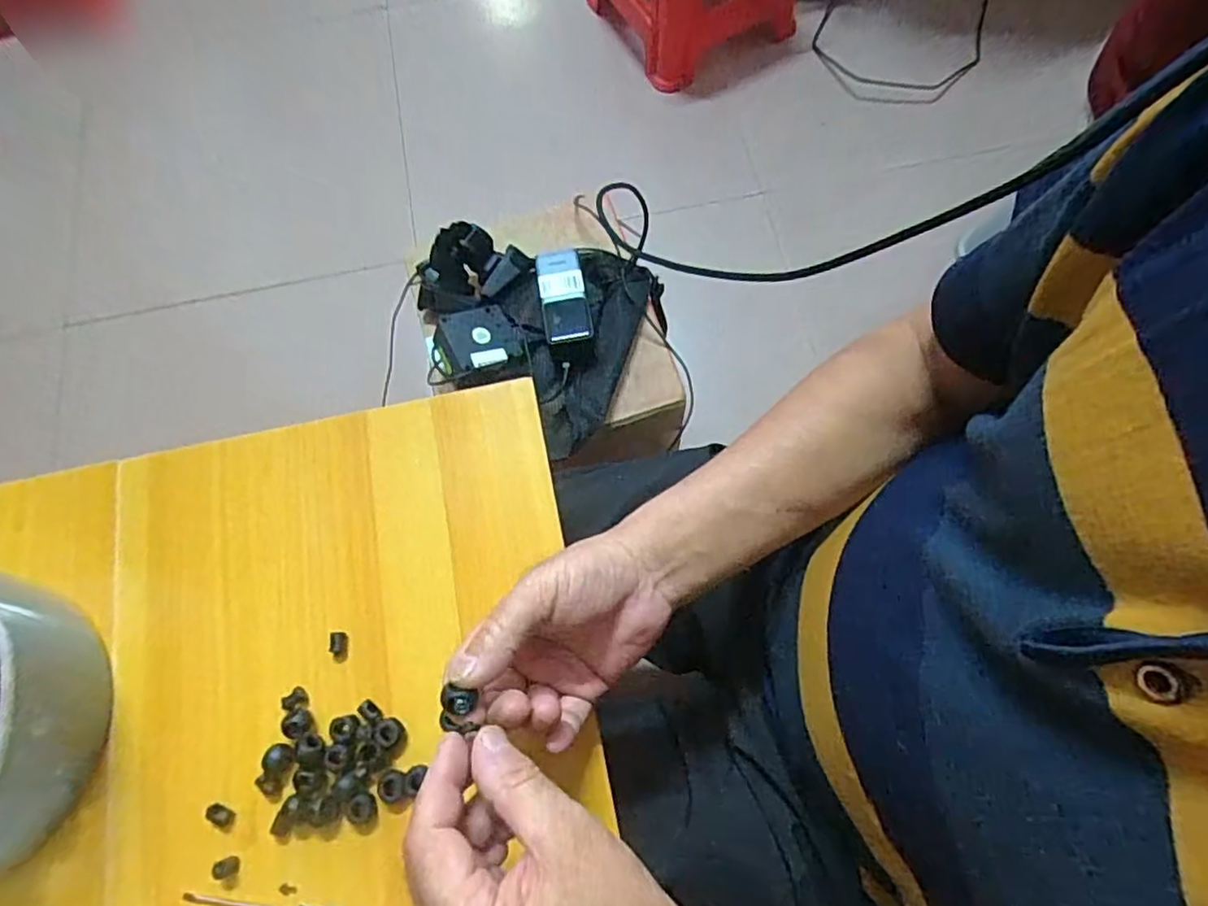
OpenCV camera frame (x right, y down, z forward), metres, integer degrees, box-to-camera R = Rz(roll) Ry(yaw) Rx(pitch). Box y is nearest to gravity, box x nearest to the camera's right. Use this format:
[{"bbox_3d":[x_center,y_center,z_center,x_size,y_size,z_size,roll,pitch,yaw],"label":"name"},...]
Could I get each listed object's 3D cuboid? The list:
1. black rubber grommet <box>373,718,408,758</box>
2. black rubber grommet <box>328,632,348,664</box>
[{"bbox_3d":[-0.130,0.173,0.395,0.021,0.008,0.016,33,76,12],"label":"black rubber grommet"},{"bbox_3d":[-0.173,0.126,0.421,0.012,0.008,0.020,-6,71,1],"label":"black rubber grommet"}]

